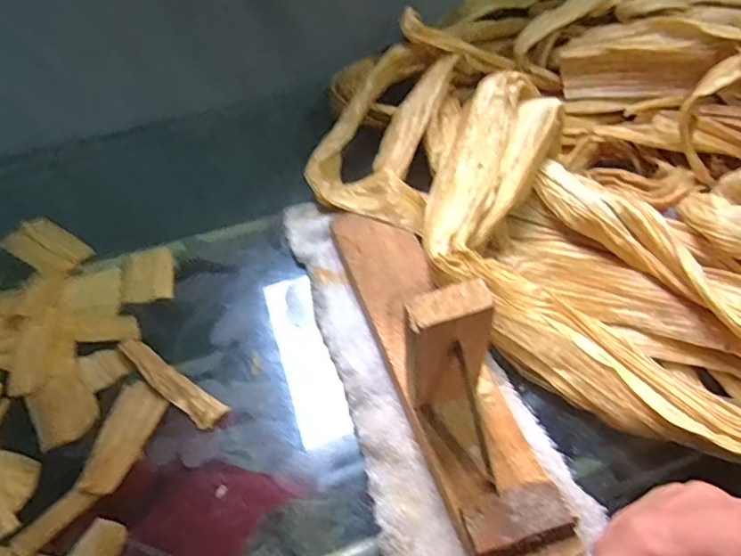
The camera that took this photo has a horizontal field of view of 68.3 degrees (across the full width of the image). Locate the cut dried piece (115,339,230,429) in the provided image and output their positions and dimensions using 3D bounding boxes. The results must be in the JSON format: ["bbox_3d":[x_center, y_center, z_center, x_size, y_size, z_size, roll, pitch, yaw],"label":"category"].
[{"bbox_3d":[-0.138,0.071,0.375,0.091,0.012,0.021,30,59,20],"label":"cut dried piece"}]

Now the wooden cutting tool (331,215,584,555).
[{"bbox_3d":[0.044,0.029,0.330,0.063,0.116,0.272,-18,56,-12],"label":"wooden cutting tool"}]

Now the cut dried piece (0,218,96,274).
[{"bbox_3d":[-0.266,-0.027,0.450,0.071,0.010,0.041,29,59,19],"label":"cut dried piece"}]

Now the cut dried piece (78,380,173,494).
[{"bbox_3d":[-0.160,0.100,0.350,0.036,0.010,0.070,15,56,10],"label":"cut dried piece"}]

